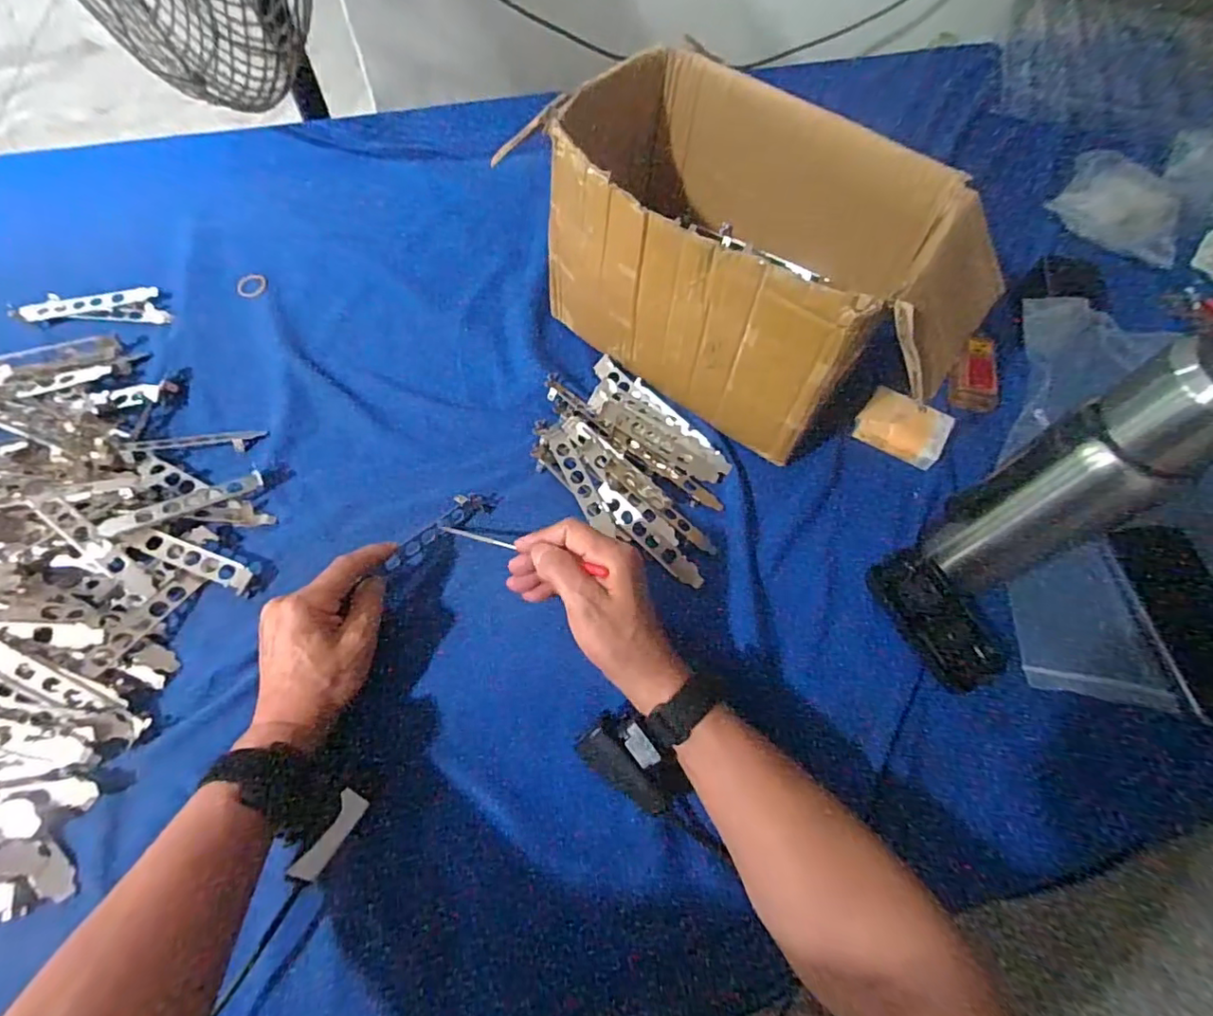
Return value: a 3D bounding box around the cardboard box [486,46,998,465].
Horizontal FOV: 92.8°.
[{"bbox_3d":[0.122,-0.209,0.517,0.346,0.191,0.211,40,67,17],"label":"cardboard box"}]

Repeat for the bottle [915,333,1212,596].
[{"bbox_3d":[0.306,-0.014,0.383,0.064,0.253,0.071,-23,65,-16],"label":"bottle"}]

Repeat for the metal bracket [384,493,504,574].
[{"bbox_3d":[-0.139,0.016,0.486,0.110,0.009,0.025,-37,70,-27],"label":"metal bracket"}]

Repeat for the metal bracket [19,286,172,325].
[{"bbox_3d":[-0.522,-0.211,0.591,0.137,0.015,0.041,-2,61,-6],"label":"metal bracket"}]

